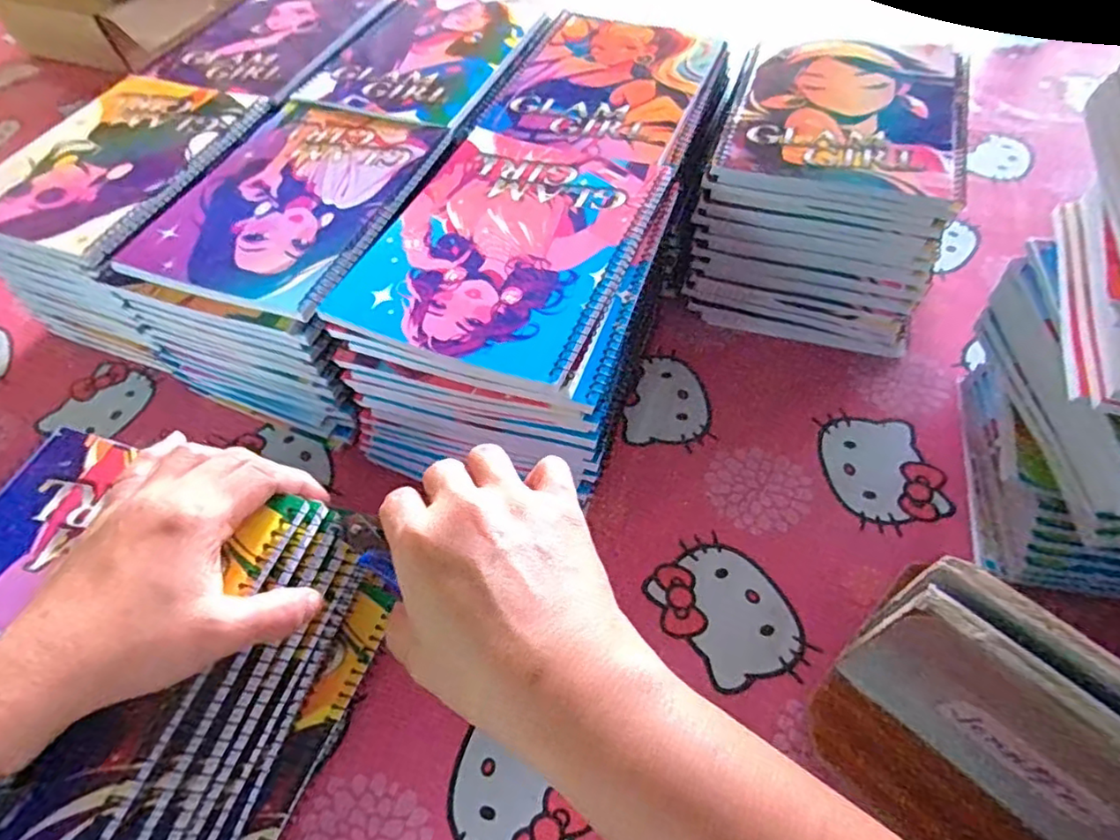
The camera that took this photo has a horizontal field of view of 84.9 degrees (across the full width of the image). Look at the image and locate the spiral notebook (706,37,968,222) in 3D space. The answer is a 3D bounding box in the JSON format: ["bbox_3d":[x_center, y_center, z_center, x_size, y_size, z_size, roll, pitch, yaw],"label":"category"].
[{"bbox_3d":[0.205,-0.223,0.435,0.152,0.008,0.183,16,58,14],"label":"spiral notebook"}]

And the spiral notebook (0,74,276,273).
[{"bbox_3d":[-0.336,-0.199,0.460,0.157,0.005,0.189,16,58,15],"label":"spiral notebook"}]

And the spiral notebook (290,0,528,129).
[{"bbox_3d":[-0.117,-0.312,0.521,0.149,0.006,0.181,17,58,15],"label":"spiral notebook"}]

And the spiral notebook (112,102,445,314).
[{"bbox_3d":[-0.185,-0.155,0.424,0.158,0.006,0.190,16,58,14],"label":"spiral notebook"}]

